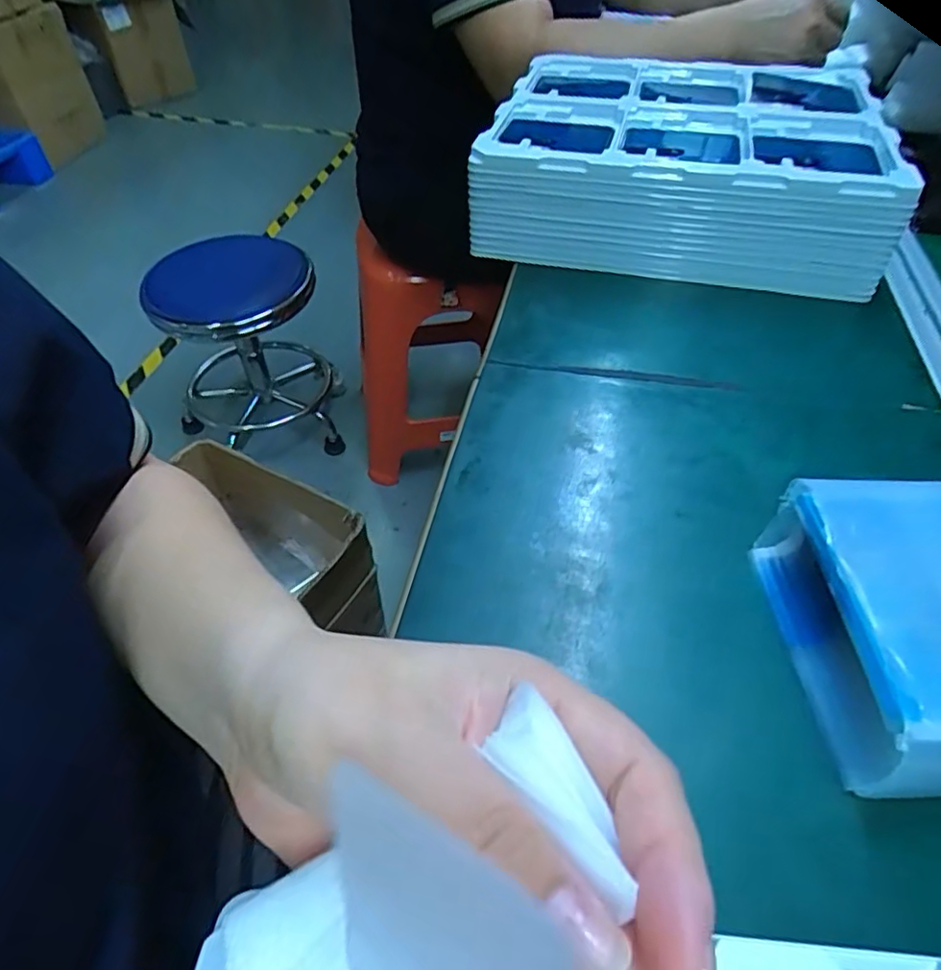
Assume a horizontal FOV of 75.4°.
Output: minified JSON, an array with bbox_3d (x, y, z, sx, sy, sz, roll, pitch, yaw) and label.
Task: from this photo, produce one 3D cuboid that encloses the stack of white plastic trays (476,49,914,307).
[{"bbox_3d":[0.184,-0.292,0.556,0.317,0.096,0.274,9,48,10],"label":"stack of white plastic trays"}]

